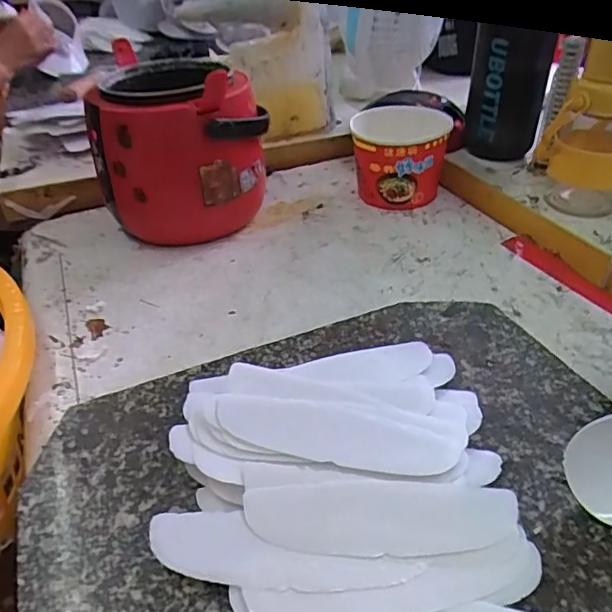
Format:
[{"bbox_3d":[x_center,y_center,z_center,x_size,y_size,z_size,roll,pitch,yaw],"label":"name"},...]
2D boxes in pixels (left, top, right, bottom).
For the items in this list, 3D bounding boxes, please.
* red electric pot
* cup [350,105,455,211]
[{"bbox_3d":[-0.148,-0.178,0.653,0.198,0.165,0.196,-9,36,-8],"label":"red electric pot"},{"bbox_3d":[0.112,-0.183,0.694,0.108,0.098,0.117,-2,34,2],"label":"cup"}]

